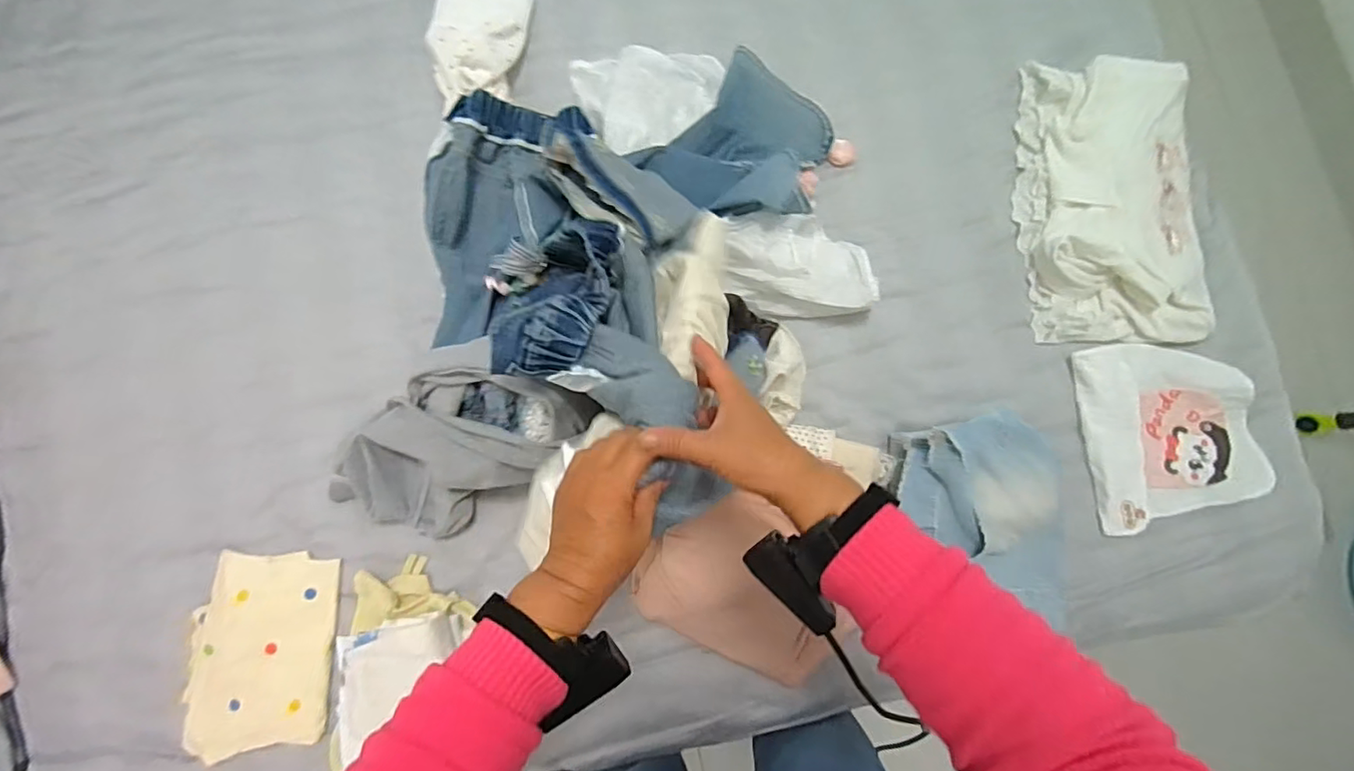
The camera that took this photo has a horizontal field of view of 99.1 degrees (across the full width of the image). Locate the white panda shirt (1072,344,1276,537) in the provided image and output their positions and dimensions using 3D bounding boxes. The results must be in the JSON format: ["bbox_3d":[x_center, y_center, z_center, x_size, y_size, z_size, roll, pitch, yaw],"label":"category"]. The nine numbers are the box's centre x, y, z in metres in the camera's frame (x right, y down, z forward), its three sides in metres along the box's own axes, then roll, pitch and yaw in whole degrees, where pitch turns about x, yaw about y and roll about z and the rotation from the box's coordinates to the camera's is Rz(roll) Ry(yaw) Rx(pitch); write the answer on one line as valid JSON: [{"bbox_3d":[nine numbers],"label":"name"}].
[{"bbox_3d":[0.606,0.053,0.704,0.219,0.035,0.220,-9,81,-3],"label":"white panda shirt"}]

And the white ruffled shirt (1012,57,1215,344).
[{"bbox_3d":[0.550,-0.239,0.728,0.214,0.050,0.366,0,81,-2],"label":"white ruffled shirt"}]

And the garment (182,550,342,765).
[{"bbox_3d":[-0.465,0.299,0.644,0.144,0.029,0.209,2,81,-1],"label":"garment"}]

